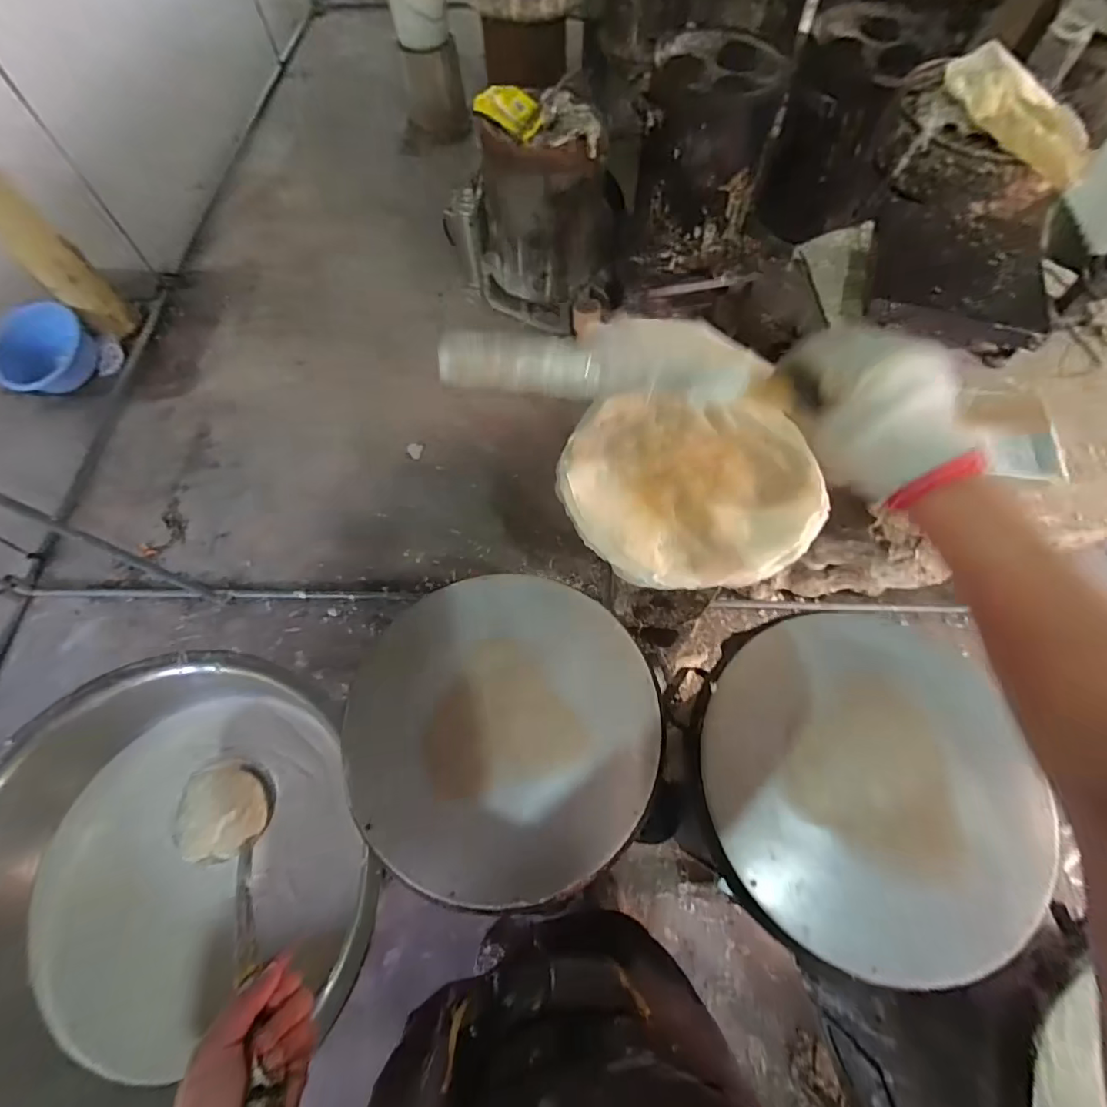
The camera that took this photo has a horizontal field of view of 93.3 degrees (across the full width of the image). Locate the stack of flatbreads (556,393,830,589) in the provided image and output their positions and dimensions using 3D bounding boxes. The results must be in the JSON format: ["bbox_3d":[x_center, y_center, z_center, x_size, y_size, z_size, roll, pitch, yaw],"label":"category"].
[{"bbox_3d":[0.204,-0.102,0.796,0.378,0.044,0.333,13,67,5],"label":"stack of flatbreads"}]

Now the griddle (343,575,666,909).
[{"bbox_3d":[-0.062,0.221,0.688,0.380,0.064,0.384,0,67,0],"label":"griddle"}]

